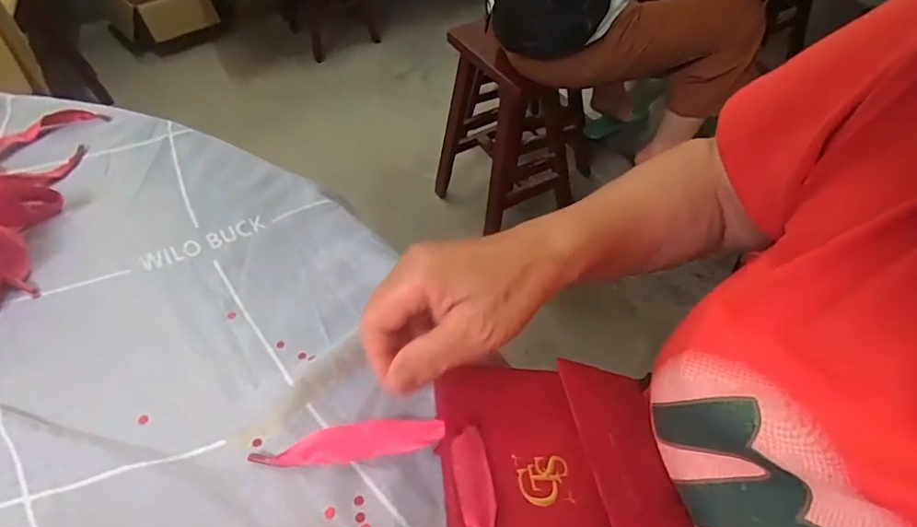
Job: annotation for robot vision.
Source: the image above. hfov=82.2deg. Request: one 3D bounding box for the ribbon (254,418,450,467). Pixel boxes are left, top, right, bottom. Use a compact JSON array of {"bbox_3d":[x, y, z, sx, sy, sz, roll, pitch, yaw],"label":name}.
[{"bbox_3d":[-0.061,0.099,0.292,0.105,0.017,0.019,-4,50,-2],"label":"ribbon"}]

